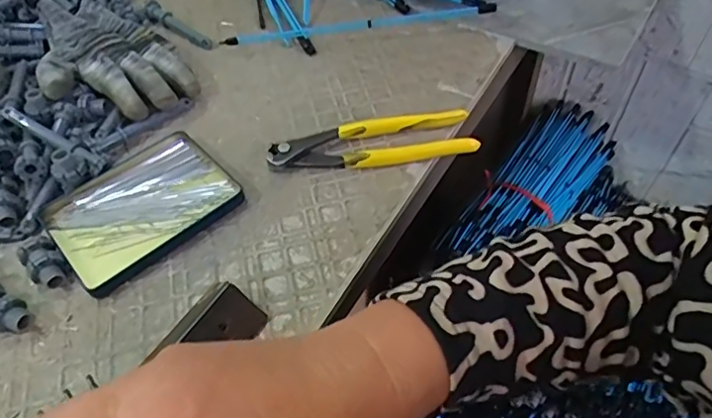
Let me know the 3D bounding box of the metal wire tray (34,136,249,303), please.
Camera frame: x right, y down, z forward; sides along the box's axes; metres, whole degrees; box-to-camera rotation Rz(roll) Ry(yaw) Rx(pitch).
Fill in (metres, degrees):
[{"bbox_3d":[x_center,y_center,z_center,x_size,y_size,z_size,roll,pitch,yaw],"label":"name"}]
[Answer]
[{"bbox_3d":[-0.165,-0.005,0.425,0.126,0.013,0.106,-36,59,-24],"label":"metal wire tray"}]

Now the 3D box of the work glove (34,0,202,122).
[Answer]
[{"bbox_3d":[-0.230,-0.136,0.510,0.112,0.038,0.178,-29,56,-20],"label":"work glove"}]

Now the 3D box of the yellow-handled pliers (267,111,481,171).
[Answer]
[{"bbox_3d":[0.013,-0.053,0.451,0.163,0.018,0.043,-5,51,-2],"label":"yellow-handled pliers"}]

